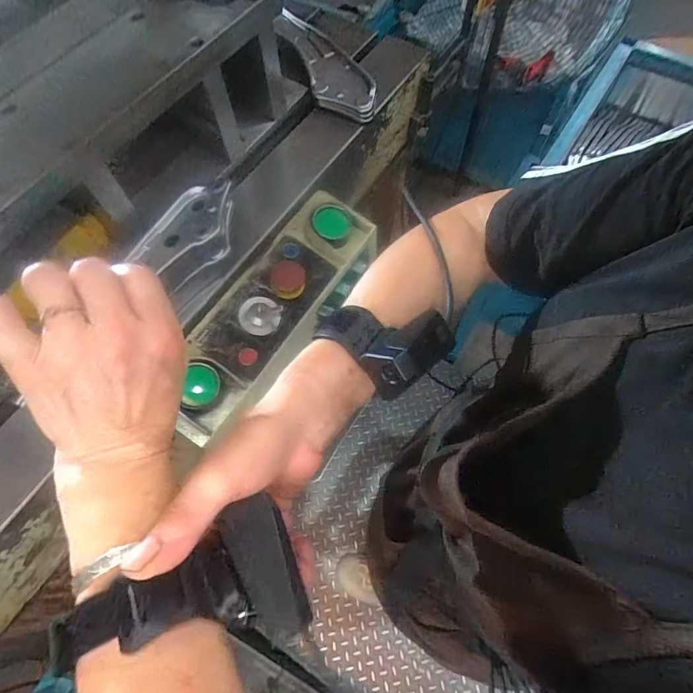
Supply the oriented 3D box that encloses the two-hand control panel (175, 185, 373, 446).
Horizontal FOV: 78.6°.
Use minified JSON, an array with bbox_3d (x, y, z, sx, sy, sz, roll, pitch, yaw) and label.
[{"bbox_3d":[-0.122,-0.056,0.745,0.172,0.102,0.478,38,72,-1],"label":"two-hand control panel"}]

